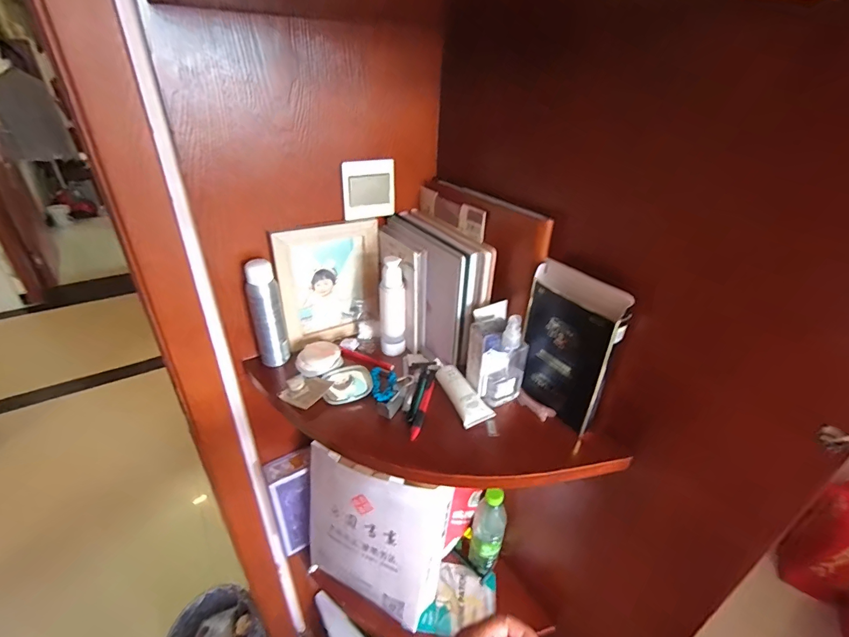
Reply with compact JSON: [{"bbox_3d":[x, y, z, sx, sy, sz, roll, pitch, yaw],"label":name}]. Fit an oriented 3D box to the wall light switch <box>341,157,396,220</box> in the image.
[{"bbox_3d":[-0.083,-0.200,0.620,0.085,0.085,0.018,-18,37,-30],"label":"wall light switch"}]

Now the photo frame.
[{"bbox_3d":[-0.147,-0.052,0.643,0.163,0.194,0.037,-20,39,-33],"label":"photo frame"}]

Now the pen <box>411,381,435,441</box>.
[{"bbox_3d":[-0.002,0.125,0.555,0.012,0.010,0.114,9,32,10],"label":"pen"}]

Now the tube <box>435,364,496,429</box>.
[{"bbox_3d":[0.054,0.106,0.568,0.042,0.026,0.104,-11,34,-22],"label":"tube"}]

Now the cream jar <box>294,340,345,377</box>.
[{"bbox_3d":[-0.166,0.060,0.627,0.068,0.028,0.062,2,32,-1],"label":"cream jar"}]

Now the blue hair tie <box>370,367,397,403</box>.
[{"bbox_3d":[-0.060,0.094,0.591,0.037,0.014,0.070,-3,32,-10],"label":"blue hair tie"}]

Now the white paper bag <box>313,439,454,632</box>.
[{"bbox_3d":[-0.098,0.393,0.735,0.264,0.300,0.080,15,18,17],"label":"white paper bag"}]

